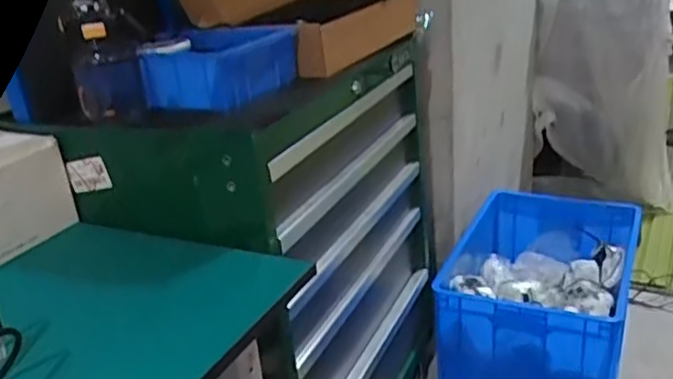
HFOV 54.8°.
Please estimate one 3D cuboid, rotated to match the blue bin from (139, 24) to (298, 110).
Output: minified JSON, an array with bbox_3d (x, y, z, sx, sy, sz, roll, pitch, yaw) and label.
[{"bbox_3d":[-0.199,-0.194,1.018,0.227,0.078,0.206,3,25,21],"label":"blue bin"}]

